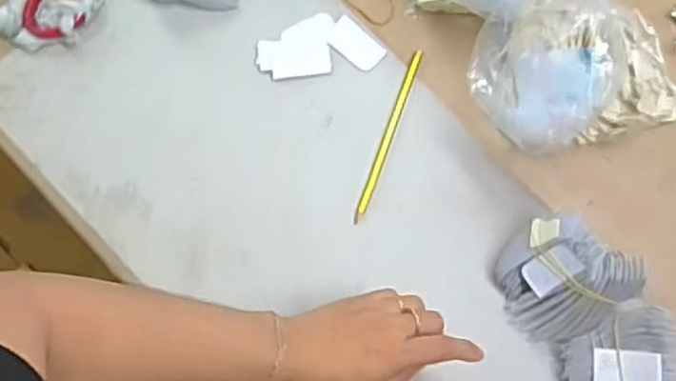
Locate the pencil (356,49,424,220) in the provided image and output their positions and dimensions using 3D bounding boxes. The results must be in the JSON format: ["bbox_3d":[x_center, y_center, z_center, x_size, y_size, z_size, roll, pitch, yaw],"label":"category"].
[{"bbox_3d":[0.044,-0.051,0.635,0.011,0.004,0.166,21,80,3],"label":"pencil"}]

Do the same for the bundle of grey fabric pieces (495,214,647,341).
[{"bbox_3d":[0.184,0.077,0.586,0.097,0.065,0.089,0,80,-1],"label":"bundle of grey fabric pieces"}]

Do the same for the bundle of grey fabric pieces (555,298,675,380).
[{"bbox_3d":[0.230,0.148,0.574,0.089,0.065,0.113,-2,80,-1],"label":"bundle of grey fabric pieces"}]

